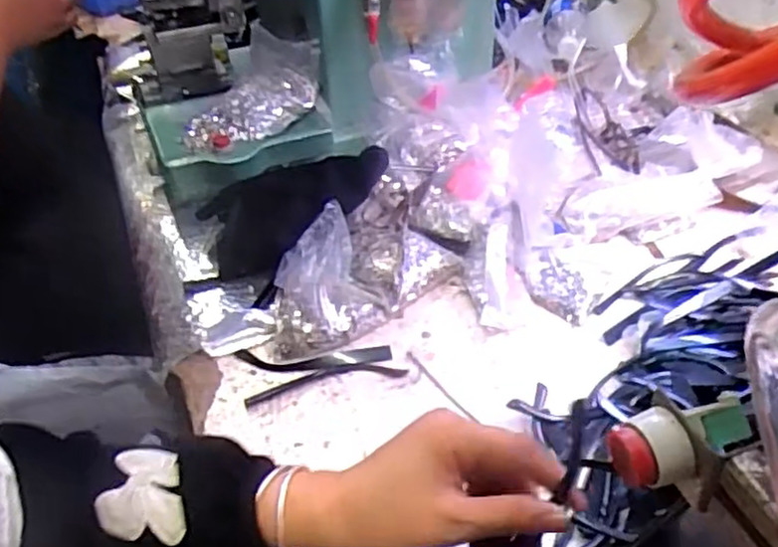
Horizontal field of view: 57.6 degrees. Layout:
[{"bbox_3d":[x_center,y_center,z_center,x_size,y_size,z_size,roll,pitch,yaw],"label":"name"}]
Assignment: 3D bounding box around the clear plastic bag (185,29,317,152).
[{"bbox_3d":[-0.167,-0.215,0.849,0.106,0.078,0.178,29,50,32],"label":"clear plastic bag"}]

